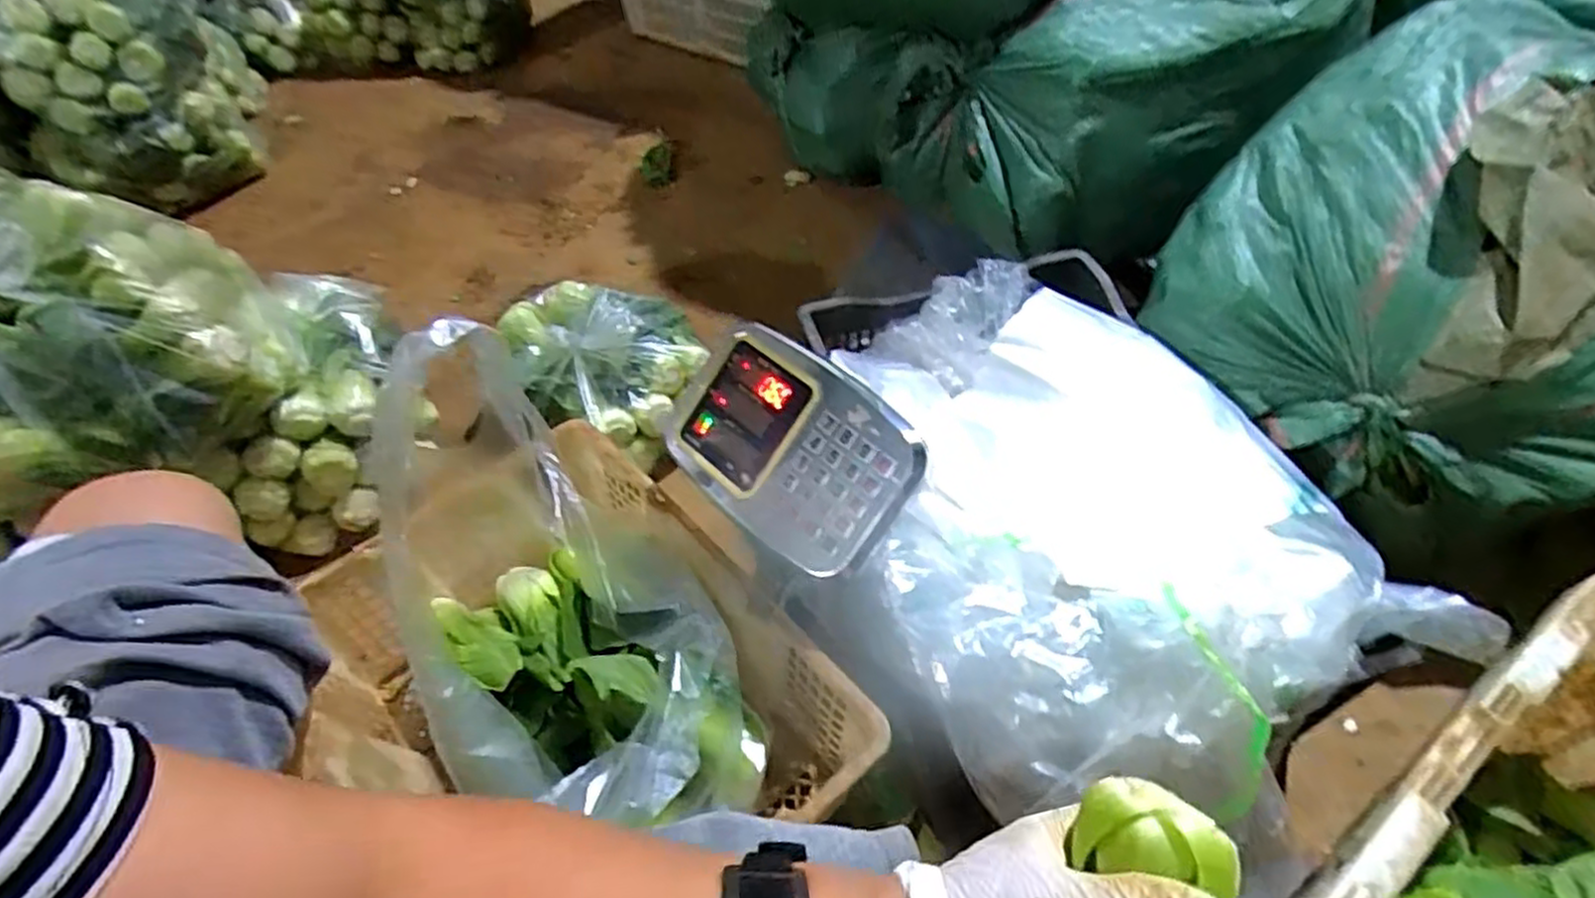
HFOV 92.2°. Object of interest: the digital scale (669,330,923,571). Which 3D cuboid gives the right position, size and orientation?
[{"bbox_3d":[-0.001,0.001,0.695,0.237,0.065,0.156,36,99,29],"label":"digital scale"}]

